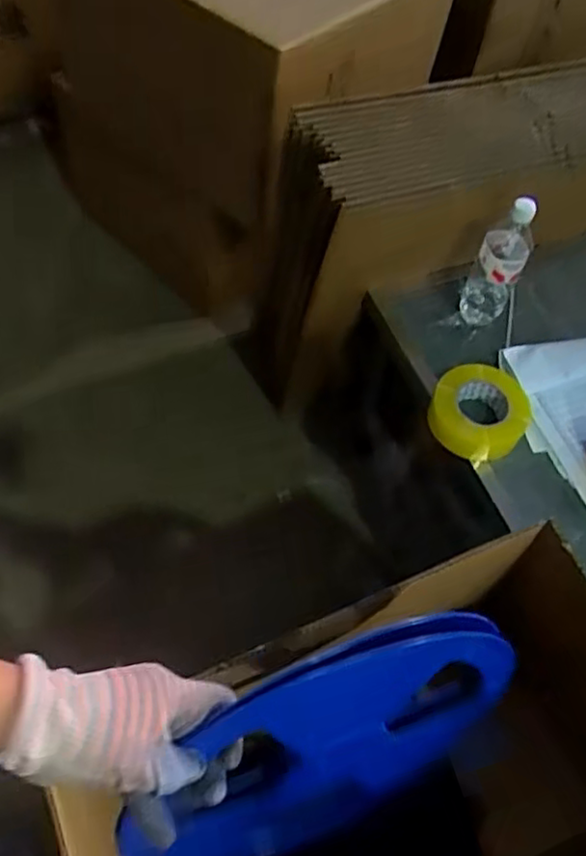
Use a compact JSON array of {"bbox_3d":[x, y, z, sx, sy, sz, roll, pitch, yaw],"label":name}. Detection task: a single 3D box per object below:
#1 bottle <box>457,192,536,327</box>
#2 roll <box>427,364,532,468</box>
[{"bbox_3d":[0.309,-0.243,1.017,0.071,0.237,0.055,23,60,10],"label":"bottle"},{"bbox_3d":[0.279,-0.030,0.984,0.134,0.058,0.142,2,58,-3],"label":"roll"}]

